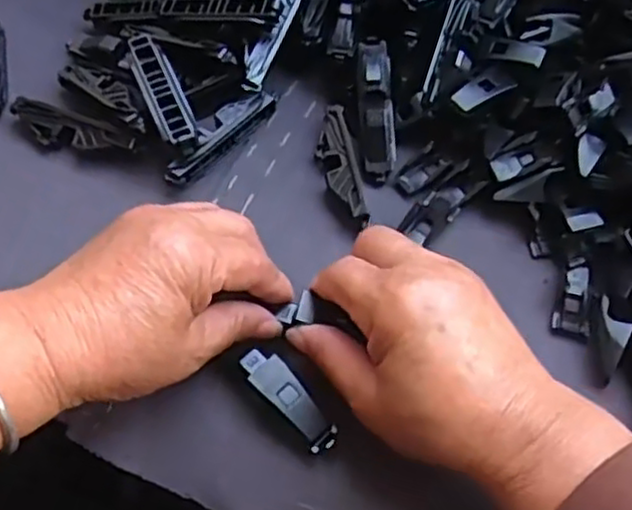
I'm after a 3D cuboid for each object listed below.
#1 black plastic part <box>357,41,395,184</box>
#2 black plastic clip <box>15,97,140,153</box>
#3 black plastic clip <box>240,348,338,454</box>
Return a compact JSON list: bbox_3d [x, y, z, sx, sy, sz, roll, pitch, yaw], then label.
[{"bbox_3d":[0.034,-0.082,0.397,0.019,0.016,0.082,-2,84,-5],"label":"black plastic part"},{"bbox_3d":[-0.136,-0.066,0.401,0.075,0.021,0.019,23,61,9],"label":"black plastic clip"},{"bbox_3d":[-0.012,0.065,0.324,0.017,0.011,0.055,-41,84,-23],"label":"black plastic clip"}]

